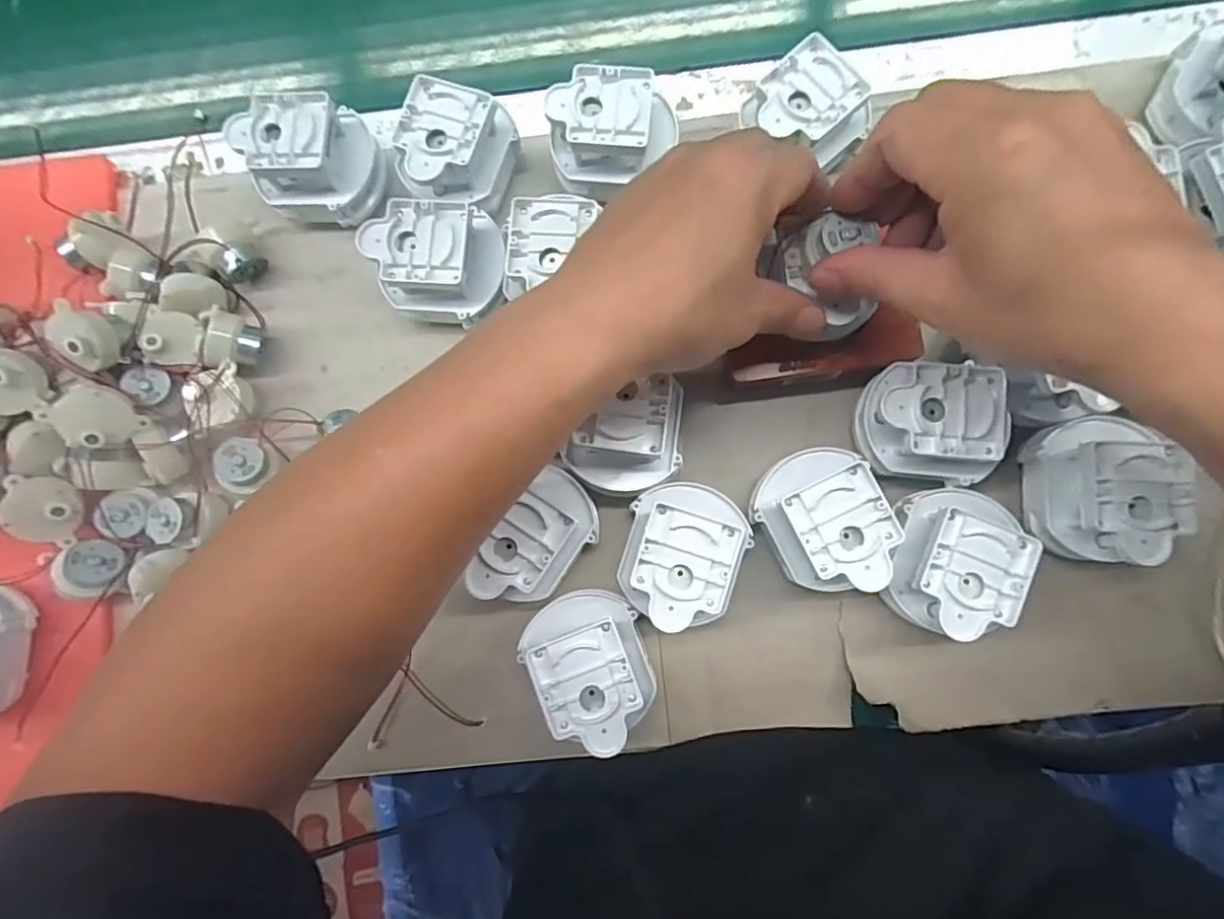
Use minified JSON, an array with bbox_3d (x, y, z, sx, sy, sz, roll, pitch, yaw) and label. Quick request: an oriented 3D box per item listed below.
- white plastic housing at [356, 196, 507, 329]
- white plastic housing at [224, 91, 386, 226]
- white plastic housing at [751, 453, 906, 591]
[{"bbox_3d":[-0.093,-0.106,0.325,0.066,0.053,0.058,6,83,4],"label":"white plastic housing"},{"bbox_3d":[-0.168,-0.166,0.333,0.070,0.048,0.060,6,83,4],"label":"white plastic housing"},{"bbox_3d":[0.105,0.032,0.301,0.058,0.051,0.071,-23,82,0],"label":"white plastic housing"}]

